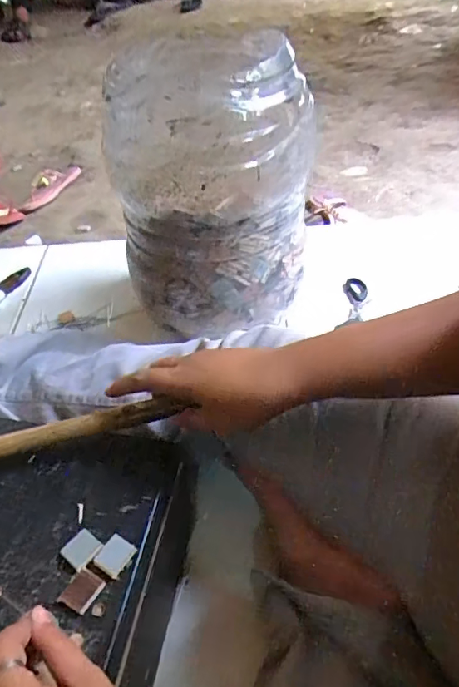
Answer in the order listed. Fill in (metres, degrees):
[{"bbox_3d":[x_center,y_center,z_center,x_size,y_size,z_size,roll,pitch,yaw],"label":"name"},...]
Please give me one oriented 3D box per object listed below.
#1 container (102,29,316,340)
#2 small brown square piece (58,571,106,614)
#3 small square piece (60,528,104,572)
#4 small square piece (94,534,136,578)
[{"bbox_3d":[-0.017,-0.204,0.631,0.217,0.288,0.255,-1,45,3],"label":"container"},{"bbox_3d":[-0.101,0.168,0.344,0.023,0.004,0.023,20,50,22],"label":"small brown square piece"},{"bbox_3d":[-0.106,0.147,0.364,0.023,0.004,0.023,29,53,28],"label":"small square piece"},{"bbox_3d":[-0.081,0.150,0.360,0.021,0.005,0.024,24,51,25],"label":"small square piece"}]

